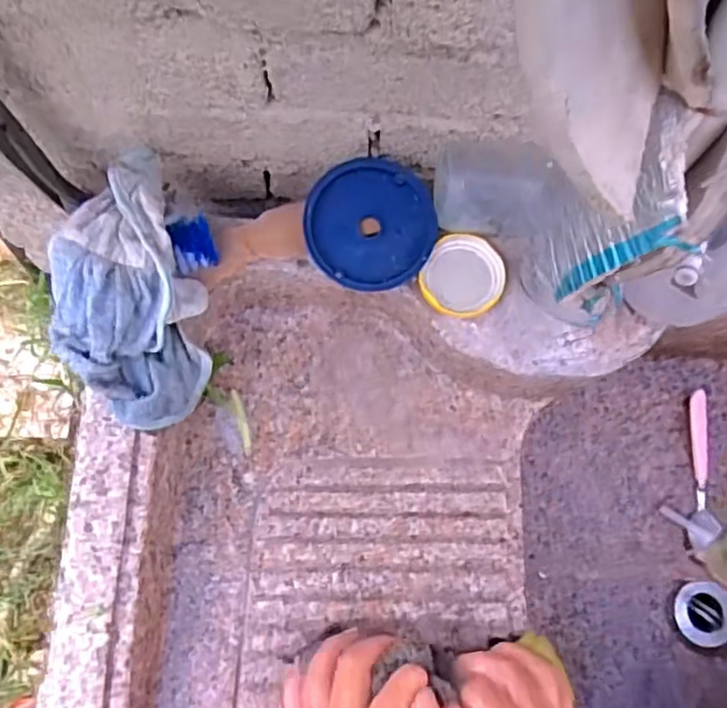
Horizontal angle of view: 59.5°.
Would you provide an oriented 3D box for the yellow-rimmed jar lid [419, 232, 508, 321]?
[{"bbox_3d":[0.071,-0.054,0.444,0.055,0.006,0.058,0,76,1],"label":"yellow-rimmed jar lid"}]

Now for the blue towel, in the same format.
[{"bbox_3d":[-0.157,-0.041,0.430,0.096,0.079,0.177,-18,76,-4],"label":"blue towel"}]

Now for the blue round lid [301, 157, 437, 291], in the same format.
[{"bbox_3d":[0.004,-0.090,0.441,0.088,0.011,0.089,0,90,-7],"label":"blue round lid"}]

